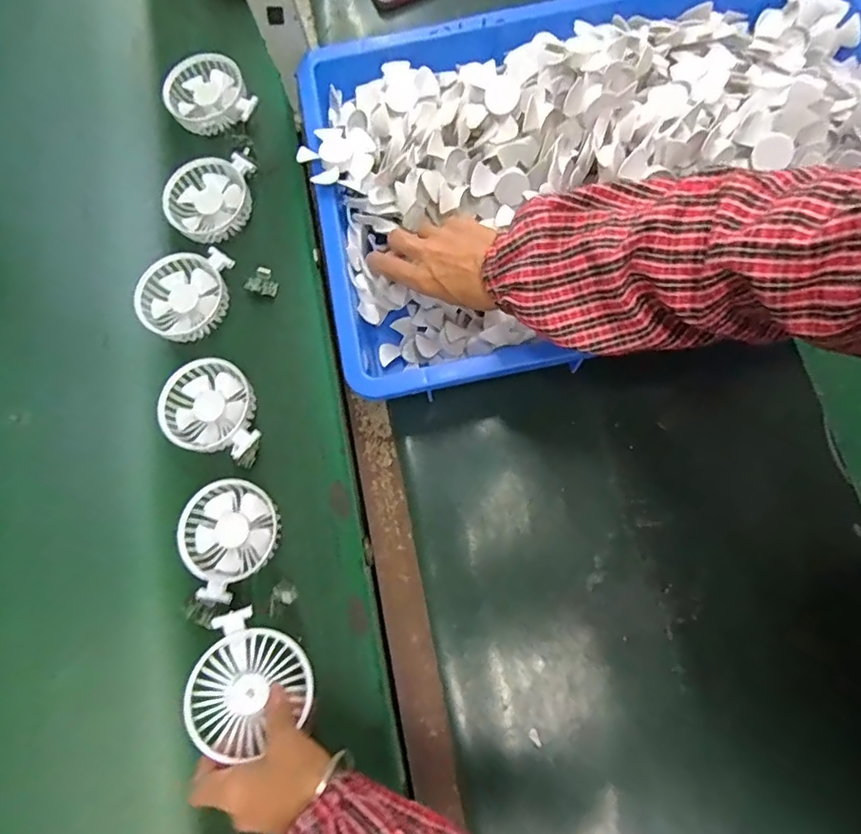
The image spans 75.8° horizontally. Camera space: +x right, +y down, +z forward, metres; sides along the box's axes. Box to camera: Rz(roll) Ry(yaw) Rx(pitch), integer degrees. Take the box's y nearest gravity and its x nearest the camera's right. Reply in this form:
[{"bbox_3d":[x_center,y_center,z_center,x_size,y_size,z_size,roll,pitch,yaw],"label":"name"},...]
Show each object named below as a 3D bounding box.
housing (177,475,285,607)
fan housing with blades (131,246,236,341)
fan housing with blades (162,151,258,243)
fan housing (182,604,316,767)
[{"bbox_3d":[-0.188,0.107,0.511,0.089,0.030,0.095,43,81,10],"label":"housing"},{"bbox_3d":[-0.257,-0.126,0.573,0.090,0.019,0.096,6,77,3],"label":"fan housing with blades"},{"bbox_3d":[-0.242,-0.238,0.601,0.088,0.022,0.097,7,77,3],"label":"fan housing with blades"},{"bbox_3d":[-0.139,0.206,0.422,0.092,0.031,0.086,34,63,8],"label":"fan housing"}]

